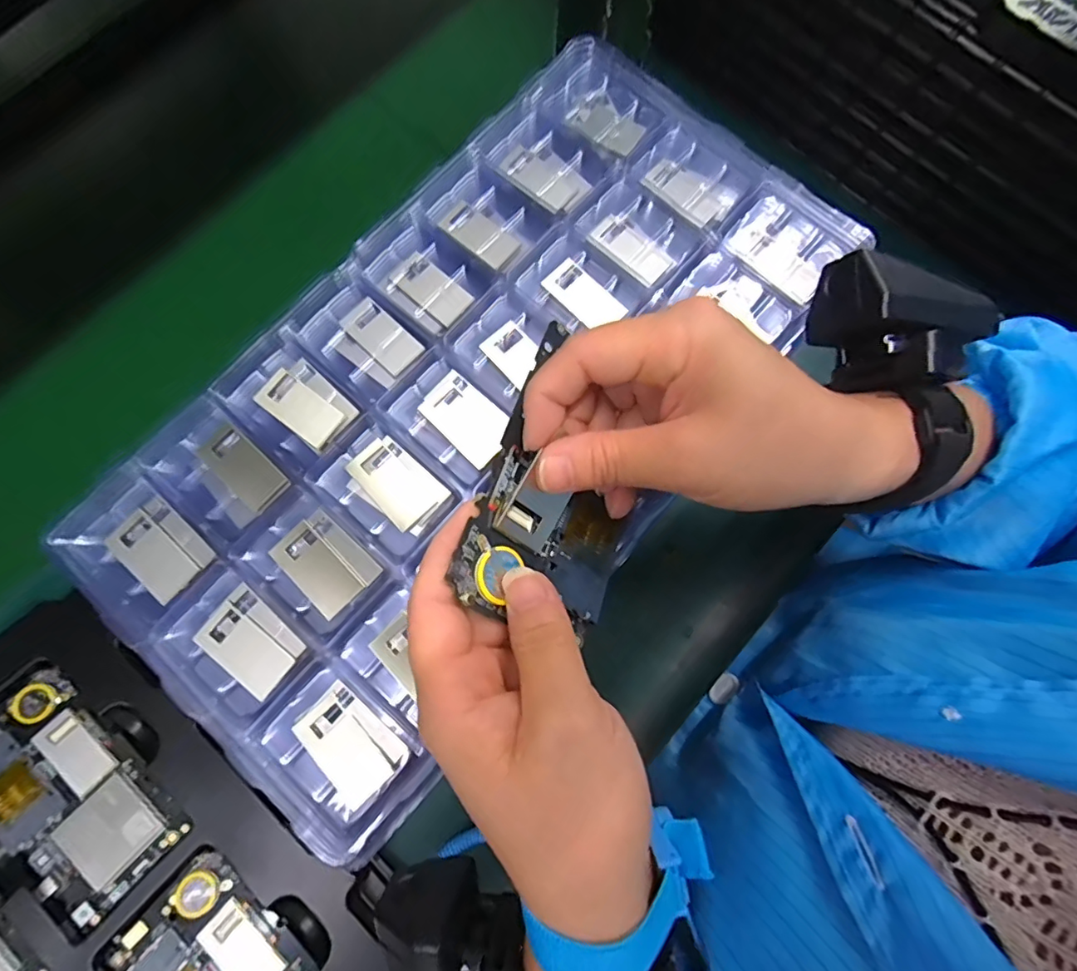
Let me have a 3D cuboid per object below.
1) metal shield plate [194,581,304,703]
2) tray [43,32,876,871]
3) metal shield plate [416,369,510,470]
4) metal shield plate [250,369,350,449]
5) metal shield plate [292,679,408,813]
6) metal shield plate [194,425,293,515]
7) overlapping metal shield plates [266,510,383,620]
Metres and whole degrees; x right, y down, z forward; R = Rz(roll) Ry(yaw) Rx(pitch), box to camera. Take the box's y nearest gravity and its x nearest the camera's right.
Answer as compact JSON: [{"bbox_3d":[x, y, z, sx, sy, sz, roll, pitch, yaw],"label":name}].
[{"bbox_3d":[-0.130,0.070,0.241,0.044,0.005,0.030,39,80,10],"label":"metal shield plate"},{"bbox_3d":[-0.026,-0.049,0.265,0.205,0.020,0.381,40,80,10],"label":"tray"},{"bbox_3d":[-0.035,-0.034,0.262,0.047,0.004,0.029,43,80,11],"label":"metal shield plate"},{"bbox_3d":[-0.119,-0.039,0.266,0.043,0.006,0.021,36,79,9],"label":"metal shield plate"},{"bbox_3d":[-0.082,0.112,0.232,0.045,0.004,0.029,44,71,6],"label":"metal shield plate"},{"bbox_3d":[-0.142,-0.009,0.258,0.045,0.004,0.023,42,84,6],"label":"metal shield plate"},{"bbox_3d":[-0.099,0.035,0.250,0.044,0.007,0.032,42,80,10],"label":"overlapping metal shield plates"}]

